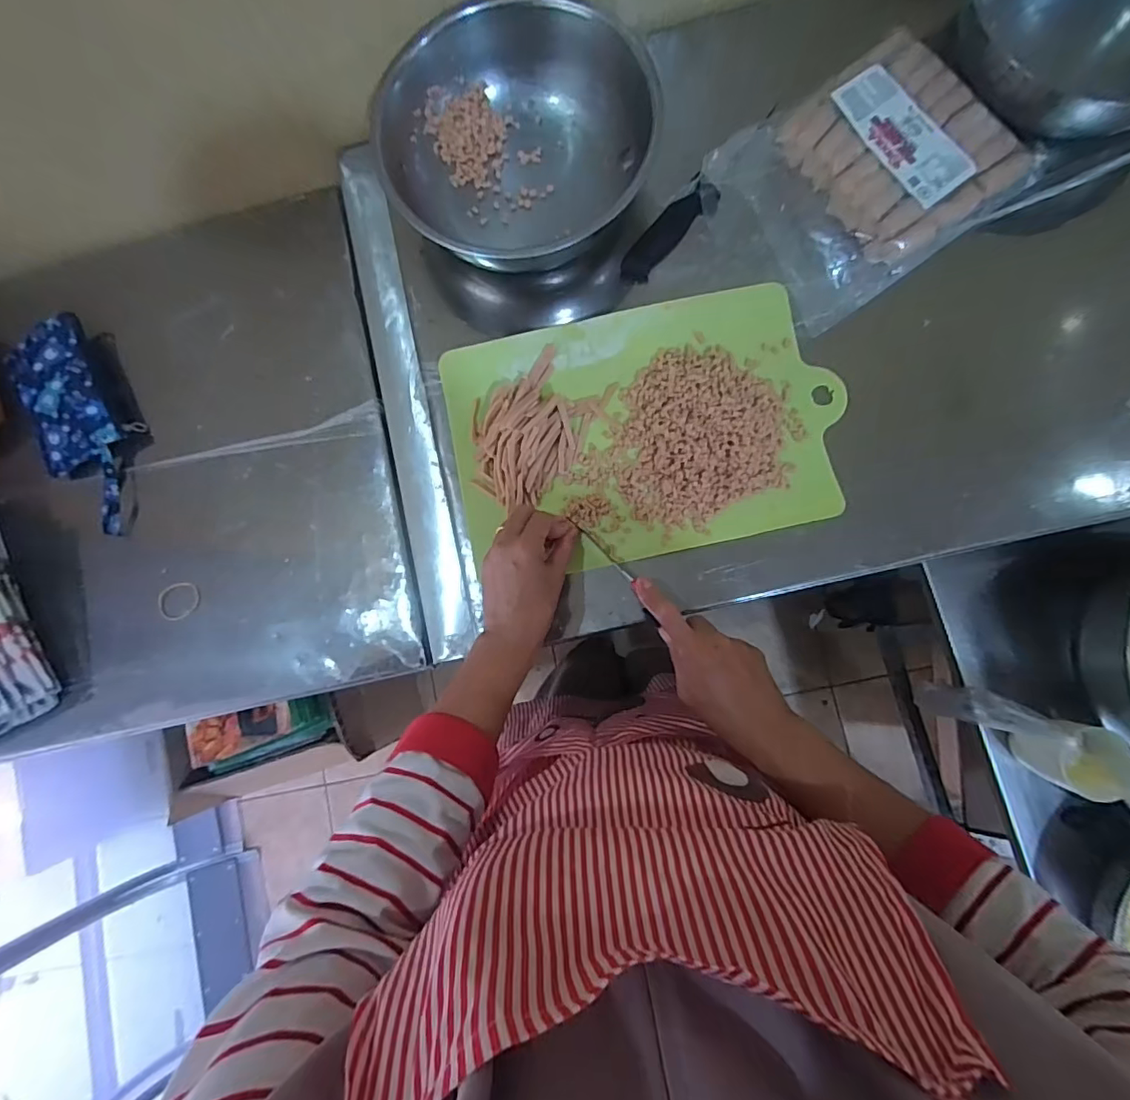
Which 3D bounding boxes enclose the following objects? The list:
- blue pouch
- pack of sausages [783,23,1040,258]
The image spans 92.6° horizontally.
[{"bbox_3d":[-0.588,-0.155,0.661,0.109,0.049,0.265,-25,82,2],"label":"blue pouch"},{"bbox_3d":[0.323,-0.389,0.519,0.165,0.033,0.188,-36,82,0],"label":"pack of sausages"}]

